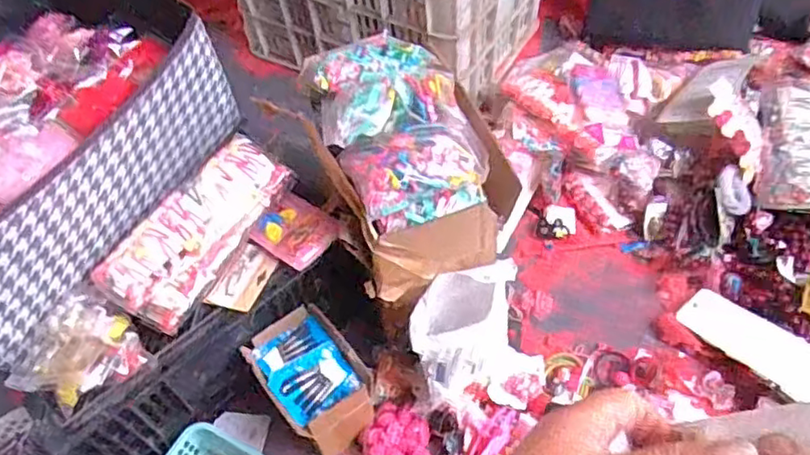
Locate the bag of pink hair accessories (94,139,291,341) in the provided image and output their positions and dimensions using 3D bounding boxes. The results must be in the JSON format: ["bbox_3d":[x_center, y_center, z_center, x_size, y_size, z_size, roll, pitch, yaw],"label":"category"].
[{"bbox_3d":[-0.223,0.003,0.704,0.088,0.066,0.232,28,61,24],"label":"bag of pink hair accessories"}]

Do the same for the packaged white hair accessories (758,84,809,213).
[{"bbox_3d":[0.577,-0.126,0.928,0.103,0.037,0.238,17,57,17],"label":"packaged white hair accessories"}]

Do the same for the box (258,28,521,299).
[{"bbox_3d":[-0.001,-0.083,0.724,0.196,0.154,0.248,-28,56,-14],"label":"box"}]

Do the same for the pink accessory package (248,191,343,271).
[{"bbox_3d":[-0.125,0.006,0.738,0.092,0.024,0.073,33,63,26],"label":"pink accessory package"}]

